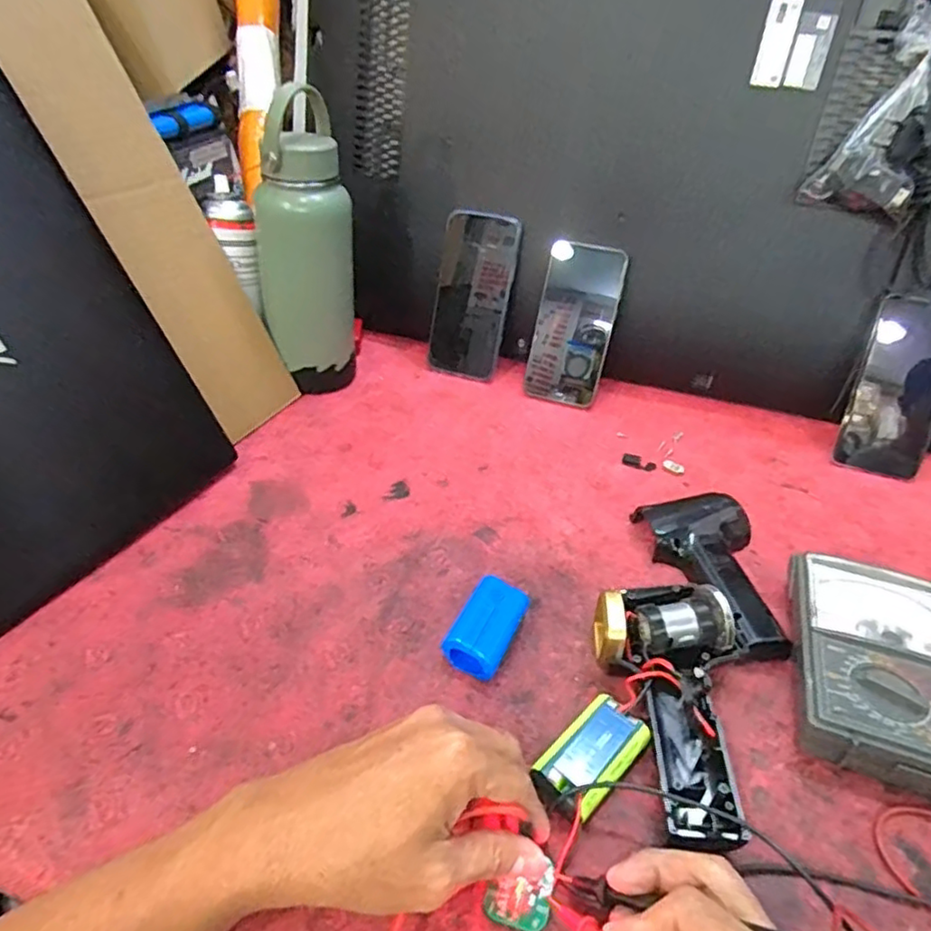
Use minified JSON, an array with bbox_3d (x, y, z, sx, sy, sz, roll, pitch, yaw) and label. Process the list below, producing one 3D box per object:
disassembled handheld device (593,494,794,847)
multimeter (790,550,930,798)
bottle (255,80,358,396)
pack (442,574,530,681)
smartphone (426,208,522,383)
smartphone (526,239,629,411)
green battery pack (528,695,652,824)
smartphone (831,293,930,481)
[{"bbox_3d":[0.151,0.101,0.417,0.117,0.044,0.275,18,40,18],"label":"disassembled handheld device"},{"bbox_3d":[0.271,0.128,0.395,0.124,0.037,0.152,16,39,16],"label":"multimeter"},{"bbox_3d":[-0.151,-0.200,0.600,0.085,0.263,0.086,-6,38,-12],"label":"bottle"},{"bbox_3d":[0.015,0.102,0.407,0.036,0.024,0.072,17,39,17],"label":"pack"},{"bbox_3d":[0.007,-0.181,0.681,0.076,0.169,0.008,12,20,-1],"label":"smartphone"},{"bbox_3d":[0.112,-0.143,0.649,0.077,0.158,0.008,12,19,5],"label":"smartphone"},{"bbox_3d":[0.068,0.162,0.348,0.036,0.022,0.070,32,46,32],"label":"green battery pack"},{"bbox_3d":[0.400,-0.070,0.579,0.073,0.159,0.015,16,13,16],"label":"smartphone"}]

